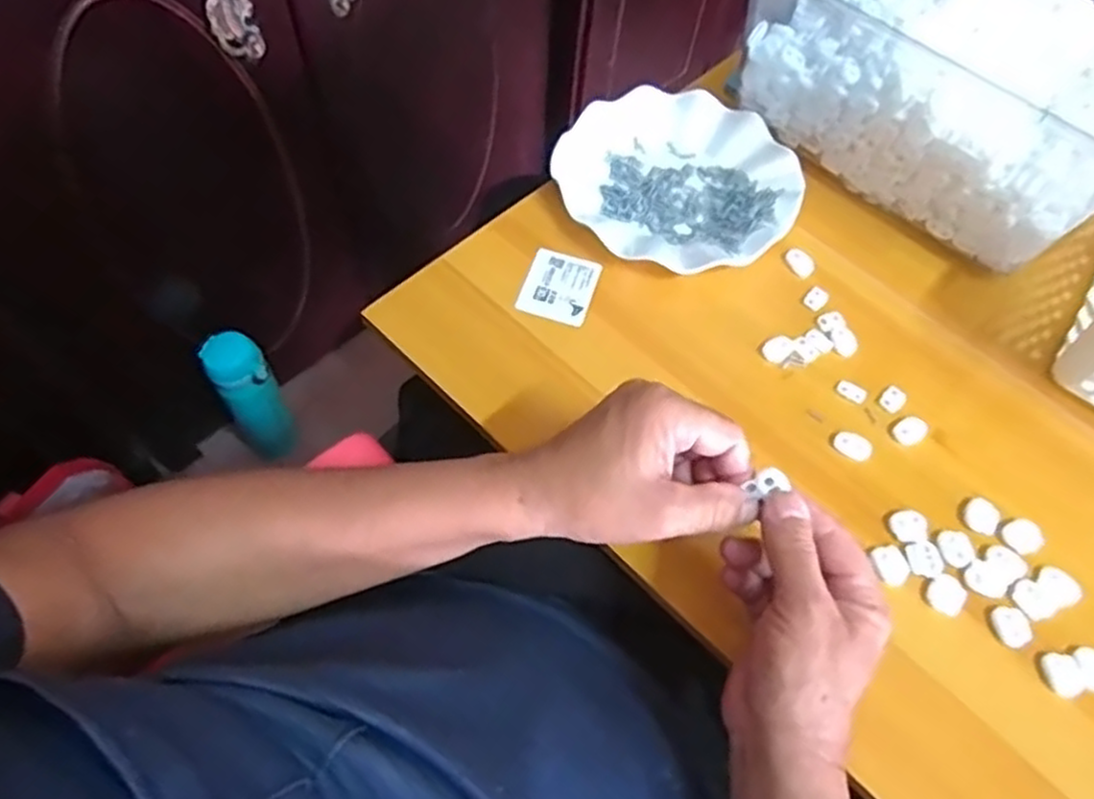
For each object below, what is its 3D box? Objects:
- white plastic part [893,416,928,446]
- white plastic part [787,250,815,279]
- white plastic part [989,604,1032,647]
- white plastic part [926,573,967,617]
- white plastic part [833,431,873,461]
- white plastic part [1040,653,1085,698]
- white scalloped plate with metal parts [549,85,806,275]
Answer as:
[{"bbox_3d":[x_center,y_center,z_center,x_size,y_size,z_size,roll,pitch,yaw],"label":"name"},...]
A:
[{"bbox_3d":[0.241,0.021,0.492,0.020,0.008,0.017,-34,69,-20],"label":"white plastic part"},{"bbox_3d":[0.190,-0.104,0.559,0.012,0.011,0.024,-36,70,-21],"label":"white plastic part"},{"bbox_3d":[0.271,0.132,0.432,0.018,0.008,0.023,-7,62,-8],"label":"white plastic part"},{"bbox_3d":[0.237,0.116,0.439,0.020,0.005,0.023,41,66,17],"label":"white plastic part"},{"bbox_3d":[0.200,0.031,0.484,0.024,0.004,0.019,39,65,16],"label":"white plastic part"},{"bbox_3d":[0.292,0.156,0.420,0.017,0.007,0.023,2,61,-3],"label":"white plastic part"},{"bbox_3d":[0.100,-0.171,0.579,0.182,0.023,0.174,6,61,-1],"label":"white scalloped plate with metal parts"}]

